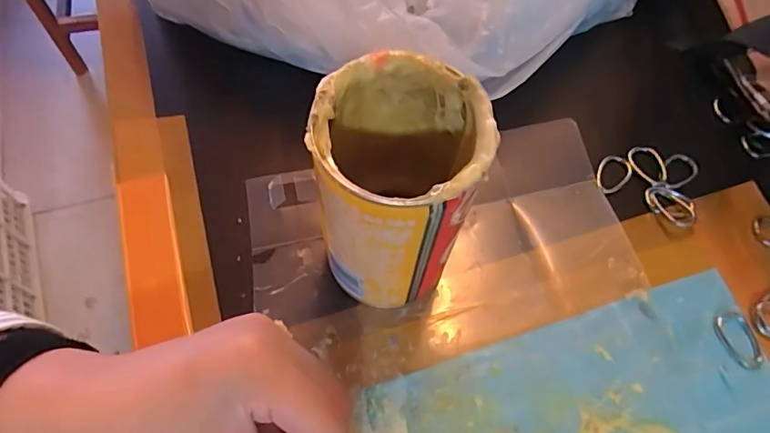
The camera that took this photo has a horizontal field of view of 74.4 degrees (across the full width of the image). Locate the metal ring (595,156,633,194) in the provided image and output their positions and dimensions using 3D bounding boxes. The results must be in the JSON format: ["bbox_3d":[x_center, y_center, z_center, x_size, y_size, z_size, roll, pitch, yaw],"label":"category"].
[{"bbox_3d":[0.138,-0.026,0.305,0.018,0.004,0.026,34,68,13],"label":"metal ring"}]

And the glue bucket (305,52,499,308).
[{"bbox_3d":[0.003,-0.005,0.222,0.058,0.124,0.061,1,65,-2],"label":"glue bucket"}]

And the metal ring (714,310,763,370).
[{"bbox_3d":[0.186,0.066,0.267,0.019,0.004,0.030,-7,65,-6],"label":"metal ring"}]

